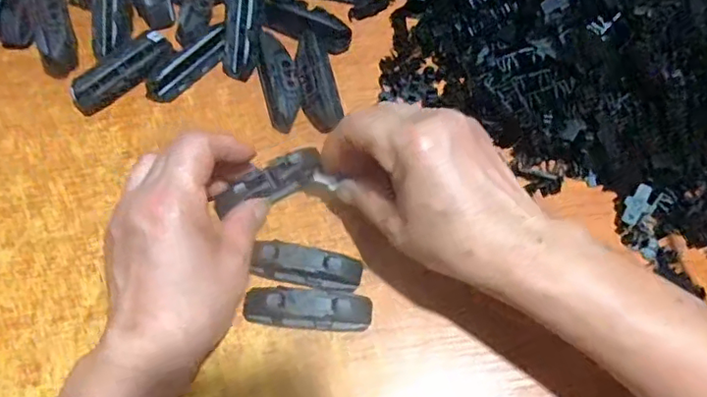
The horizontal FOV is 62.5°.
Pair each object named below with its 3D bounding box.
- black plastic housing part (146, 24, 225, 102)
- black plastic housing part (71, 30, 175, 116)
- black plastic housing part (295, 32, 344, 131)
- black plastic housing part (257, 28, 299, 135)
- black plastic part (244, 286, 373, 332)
[{"bbox_3d":[-0.111,-0.090,0.398,0.066,0.021,0.013,-41,74,-17],"label":"black plastic housing part"},{"bbox_3d":[-0.156,-0.086,0.396,0.074,0.018,0.024,-41,74,-17],"label":"black plastic housing part"},{"bbox_3d":[-0.025,-0.082,0.394,0.027,0.023,0.069,-10,67,-6],"label":"black plastic housing part"},{"bbox_3d":[-0.051,-0.082,0.397,0.024,0.018,0.069,-14,68,-8],"label":"black plastic housing part"},{"bbox_3d":[-0.026,0.064,0.339,0.073,0.021,0.021,4,67,0],"label":"black plastic part"}]

